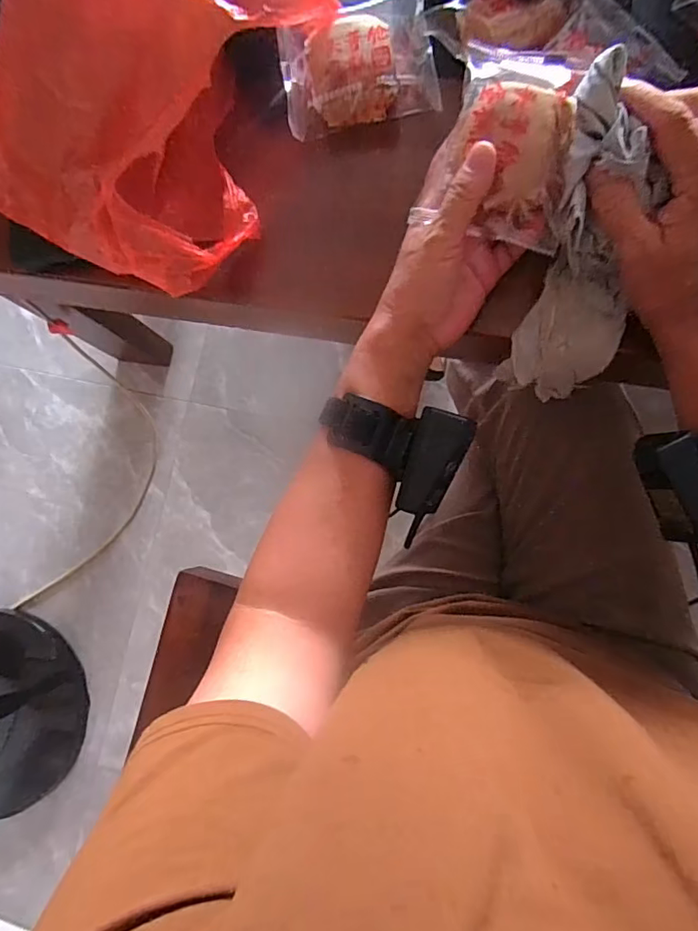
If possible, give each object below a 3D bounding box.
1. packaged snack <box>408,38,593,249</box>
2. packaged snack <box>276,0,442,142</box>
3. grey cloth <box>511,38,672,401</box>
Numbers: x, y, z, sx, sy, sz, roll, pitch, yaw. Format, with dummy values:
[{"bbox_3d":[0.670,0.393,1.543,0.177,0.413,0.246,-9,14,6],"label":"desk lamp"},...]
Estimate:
[{"bbox_3d":[0.101,-0.196,0.322,0.066,0.039,0.106,7,85,8],"label":"packaged snack"},{"bbox_3d":[0.005,-0.304,0.391,0.112,0.037,0.086,-11,82,7],"label":"packaged snack"},{"bbox_3d":[0.152,-0.132,0.340,0.067,0.210,0.040,2,43,8],"label":"grey cloth"}]

